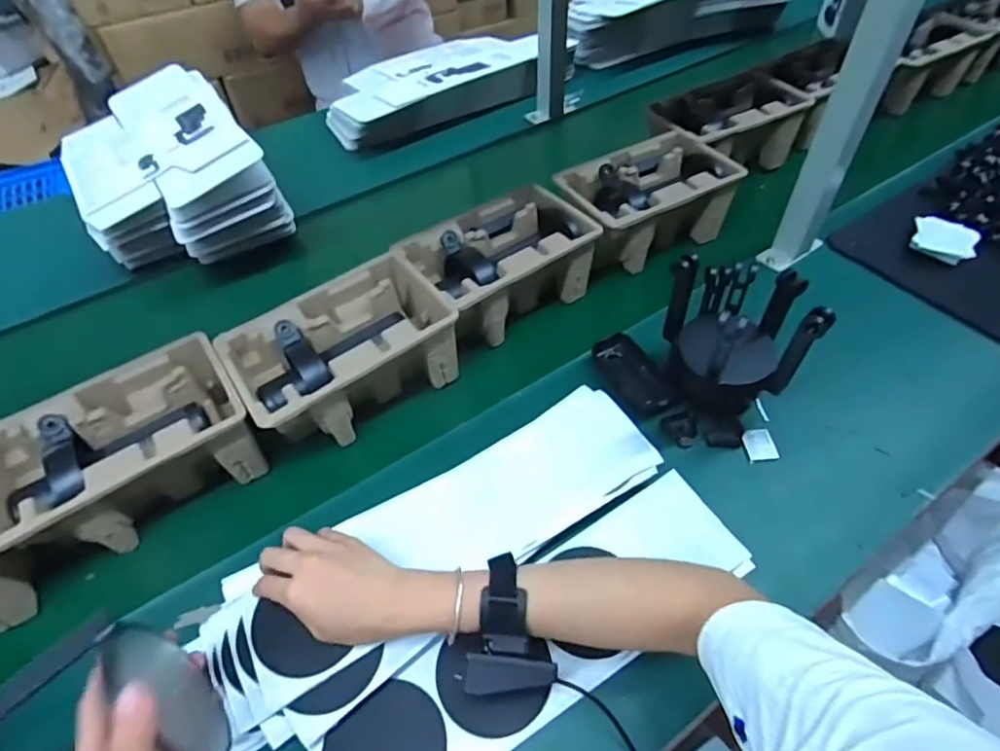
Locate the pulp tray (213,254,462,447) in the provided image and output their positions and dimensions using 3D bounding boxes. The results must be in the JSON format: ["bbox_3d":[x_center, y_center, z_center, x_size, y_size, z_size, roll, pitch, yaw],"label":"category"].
[{"bbox_3d":[-0.173,-0.022,0.623,0.227,0.095,0.146,-29,55,-21],"label":"pulp tray"}]

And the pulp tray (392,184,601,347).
[{"bbox_3d":[-0.001,-0.141,0.709,0.215,0.091,0.145,-31,56,-22],"label":"pulp tray"}]

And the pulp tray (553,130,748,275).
[{"bbox_3d":[0.199,-0.238,0.786,0.227,0.104,0.151,-23,53,-17],"label":"pulp tray"}]

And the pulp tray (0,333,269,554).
[{"bbox_3d":[-0.367,0.077,0.555,0.225,0.094,0.145,-33,57,-23],"label":"pulp tray"}]

